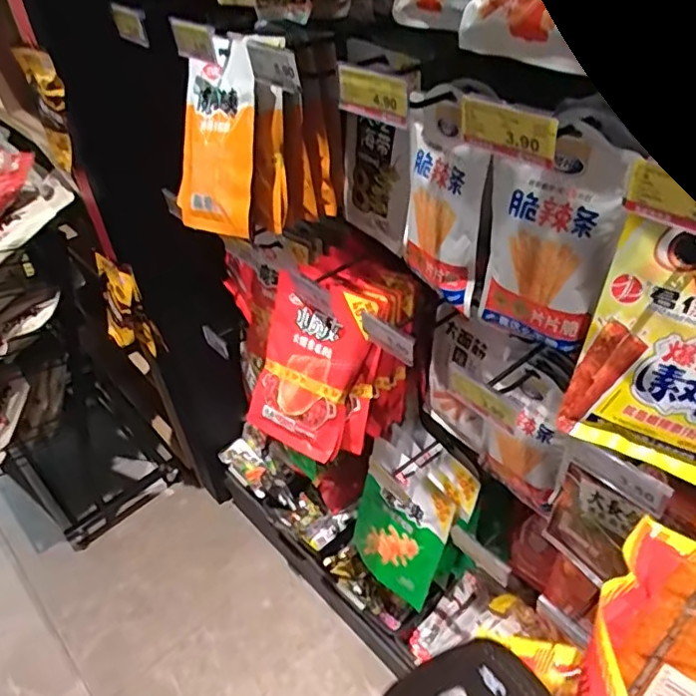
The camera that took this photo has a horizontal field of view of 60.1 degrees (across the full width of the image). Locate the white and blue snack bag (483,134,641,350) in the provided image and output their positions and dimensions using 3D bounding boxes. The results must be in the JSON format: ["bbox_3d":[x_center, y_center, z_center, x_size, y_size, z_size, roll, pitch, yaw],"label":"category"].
[{"bbox_3d":[0.208,-0.109,0.632,0.039,0.229,0.130,-32,48,-26],"label":"white and blue snack bag"}]

